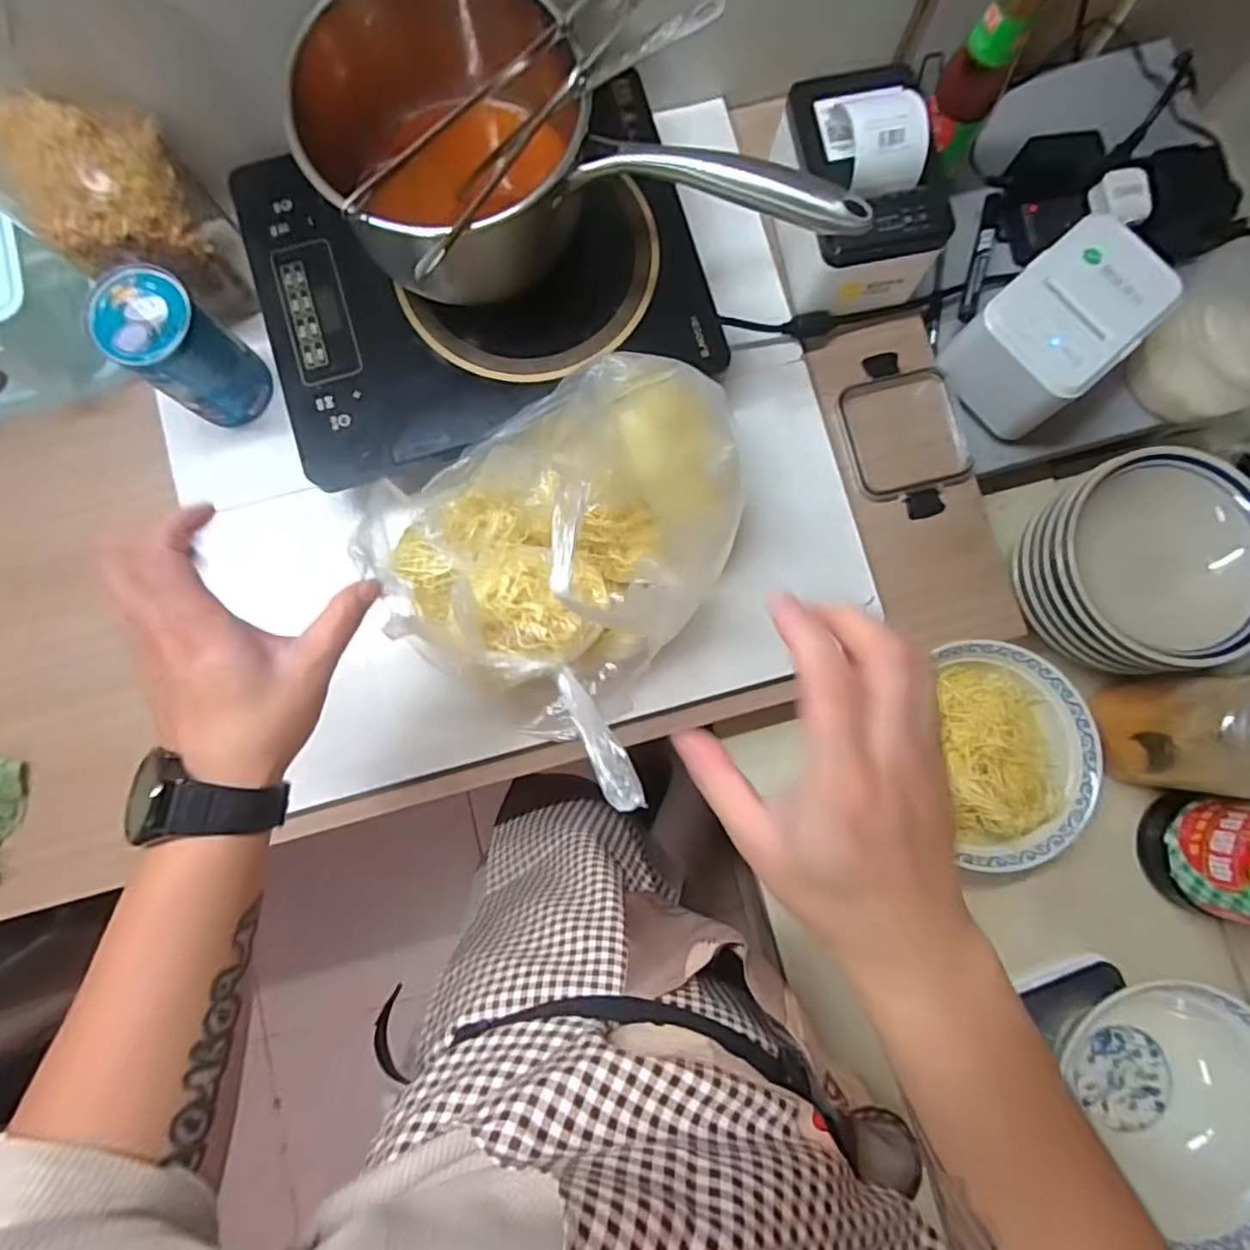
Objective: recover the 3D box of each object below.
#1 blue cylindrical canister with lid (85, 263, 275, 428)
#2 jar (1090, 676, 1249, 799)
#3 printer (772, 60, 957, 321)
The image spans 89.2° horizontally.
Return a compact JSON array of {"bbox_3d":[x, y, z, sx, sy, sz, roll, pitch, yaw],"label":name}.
[{"bbox_3d":[-0.341,-0.211,0.496,0.062,0.114,0.068,0,82,0],"label":"blue cylindrical canister with lid"},{"bbox_3d":[0.480,0.092,0.527,0.081,0.171,0.092,5,82,1],"label":"jar"},{"bbox_3d":[0.196,-0.366,0.525,0.109,0.110,0.161,-9,82,-1],"label":"printer"}]

